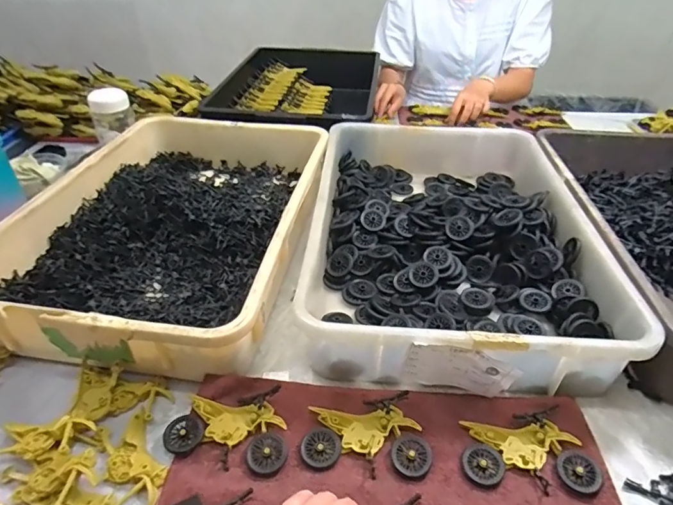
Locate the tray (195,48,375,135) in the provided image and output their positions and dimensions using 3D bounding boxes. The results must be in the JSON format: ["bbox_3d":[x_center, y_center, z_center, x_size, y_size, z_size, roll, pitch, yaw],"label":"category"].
[{"bbox_3d":[-0.079,-0.372,1.061,0.338,0.085,0.536,5,38,6],"label":"tray"}]

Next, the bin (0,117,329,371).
[{"bbox_3d":[-0.221,-0.058,0.666,0.352,0.090,0.522,6,38,8],"label":"bin"}]

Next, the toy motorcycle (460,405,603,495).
[{"bbox_3d":[0.176,0.185,0.421,0.114,0.011,0.074,-2,37,-3],"label":"toy motorcycle"}]

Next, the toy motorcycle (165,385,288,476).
[{"bbox_3d":[-0.106,0.171,0.432,0.112,0.018,0.077,-2,37,-3],"label":"toy motorcycle"}]

